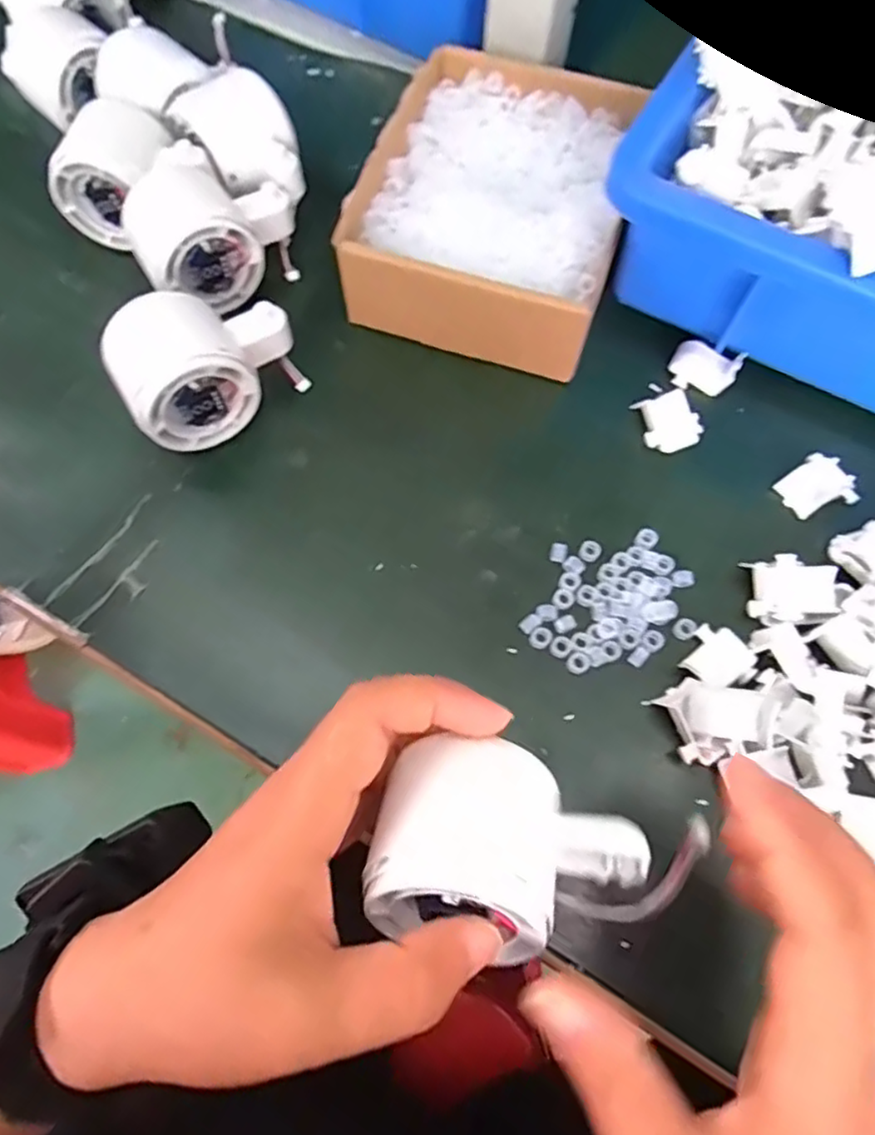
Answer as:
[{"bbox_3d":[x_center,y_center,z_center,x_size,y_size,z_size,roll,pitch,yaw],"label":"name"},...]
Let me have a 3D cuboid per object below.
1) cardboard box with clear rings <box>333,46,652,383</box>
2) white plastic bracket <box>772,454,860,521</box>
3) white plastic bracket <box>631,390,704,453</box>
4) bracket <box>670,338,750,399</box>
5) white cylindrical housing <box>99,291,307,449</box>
[{"bbox_3d":[0.033,-0.198,0.368,0.134,0.052,0.181,16,69,5],"label":"cardboard box with clear rings"},{"bbox_3d":[0.189,-0.040,0.329,0.031,0.010,0.028,-23,71,-10],"label":"white plastic bracket"},{"bbox_3d":[0.120,-0.075,0.341,0.029,0.010,0.031,-11,69,-6],"label":"white plastic bracket"},{"bbox_3d":[0.142,-0.107,0.351,0.034,0.016,0.024,32,71,11],"label":"bracket"},{"bbox_3d":[-0.111,-0.100,0.320,0.082,0.062,0.050,-32,72,-13],"label":"white cylindrical housing"}]

